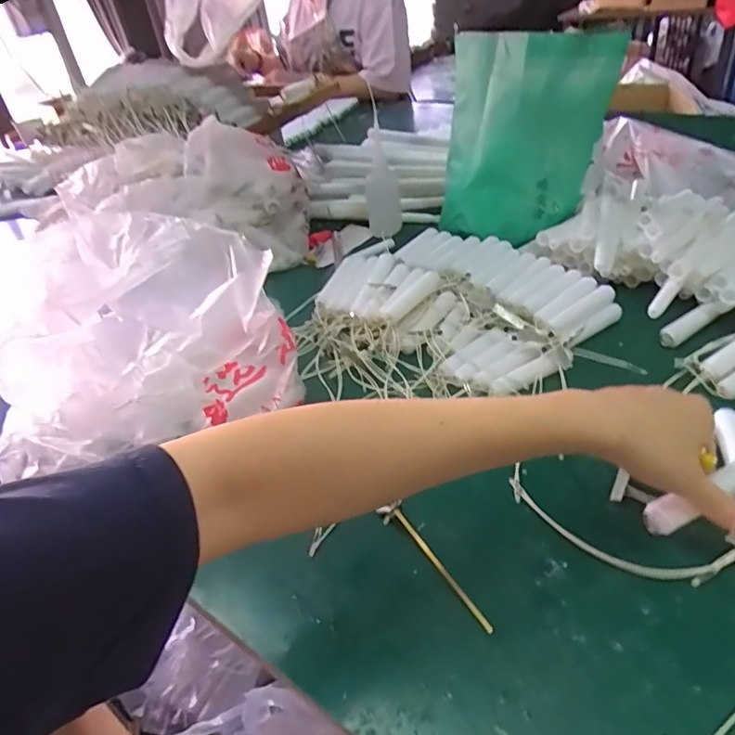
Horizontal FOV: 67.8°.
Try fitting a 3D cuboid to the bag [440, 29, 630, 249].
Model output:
[{"bbox_3d":[0.189,-0.297,0.685,0.189,0.209,0.142,-2,38,8],"label":"bag"}]

